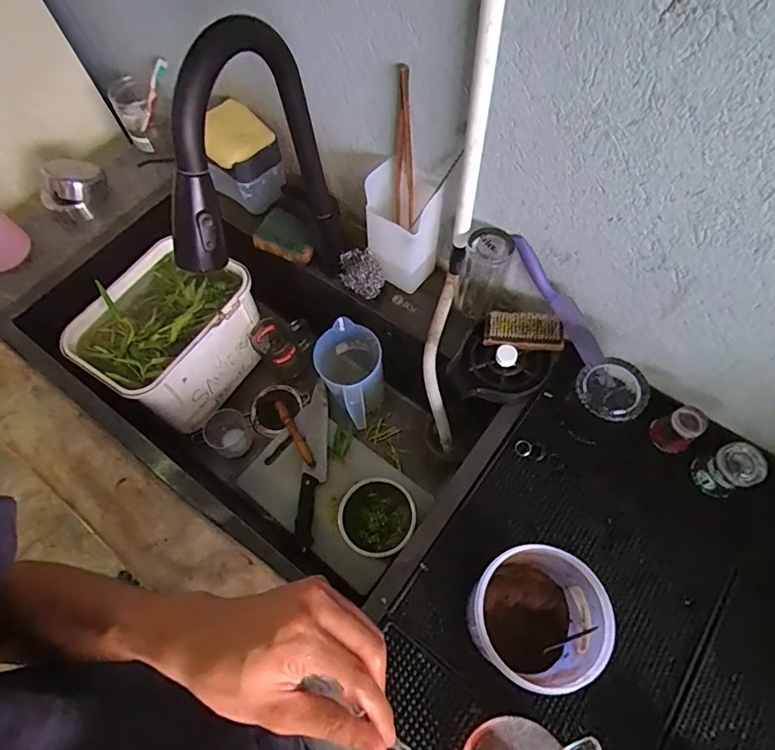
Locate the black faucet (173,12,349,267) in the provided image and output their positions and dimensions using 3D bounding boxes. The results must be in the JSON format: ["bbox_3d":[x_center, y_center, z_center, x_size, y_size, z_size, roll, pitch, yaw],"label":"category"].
[{"bbox_3d":[-0.135,-0.207,0.573,0.079,0.340,0.275,13,65,9],"label":"black faucet"}]

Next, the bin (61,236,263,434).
[{"bbox_3d":[-0.362,-0.064,0.862,0.197,0.186,0.275,29,68,16],"label":"bin"}]

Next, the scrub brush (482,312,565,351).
[{"bbox_3d":[0.189,-0.061,0.675,0.105,0.025,0.042,9,64,7],"label":"scrub brush"}]

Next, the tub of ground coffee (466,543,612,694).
[{"bbox_3d":[0.141,0.241,0.493,0.112,0.160,0.117,-32,66,-13],"label":"tub of ground coffee"}]

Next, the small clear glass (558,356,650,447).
[{"bbox_3d":[0.272,0.035,0.619,0.077,0.087,0.075,-1,64,2],"label":"small clear glass"}]

